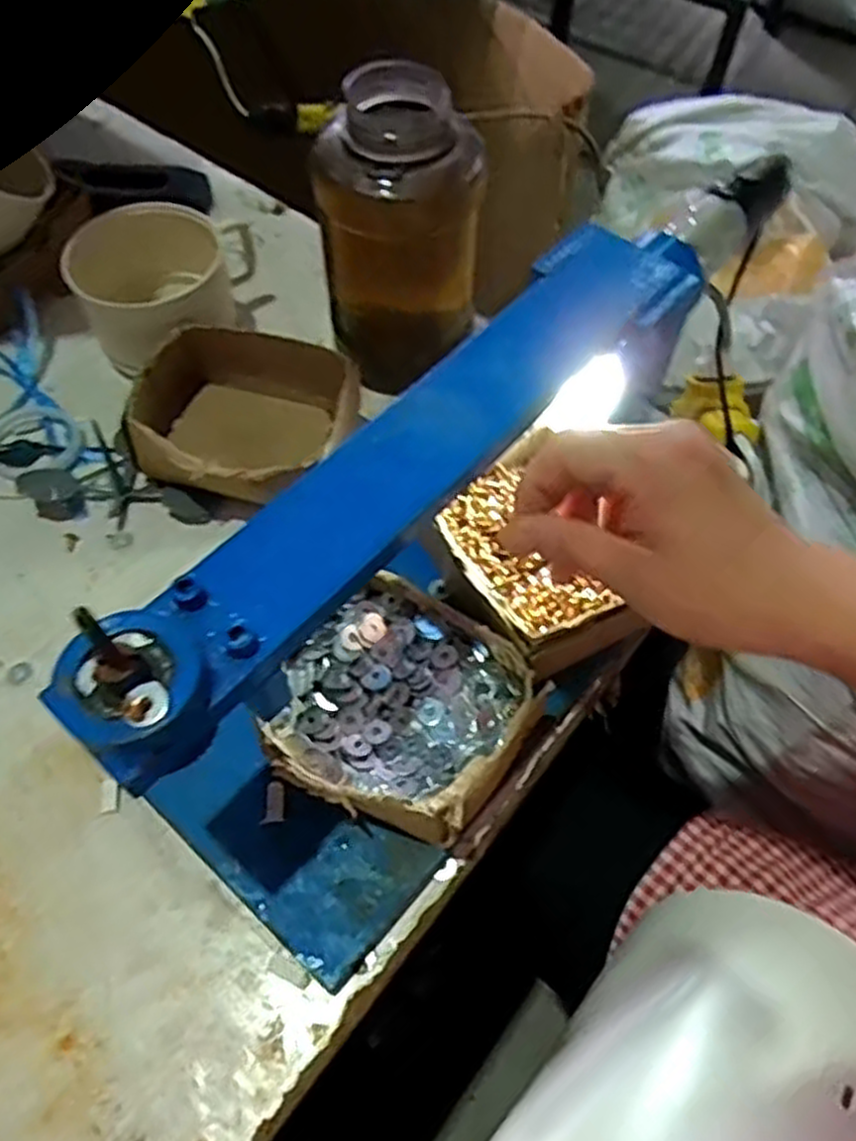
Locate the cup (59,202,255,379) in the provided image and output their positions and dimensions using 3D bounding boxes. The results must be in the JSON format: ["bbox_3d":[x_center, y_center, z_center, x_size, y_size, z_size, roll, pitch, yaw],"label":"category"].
[{"bbox_3d":[-0.184,-0.203,0.567,0.089,0.090,0.129,30,64,15],"label":"cup"}]

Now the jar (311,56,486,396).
[{"bbox_3d":[-0.022,-0.214,0.522,0.083,0.186,0.094,41,67,20],"label":"jar"}]

